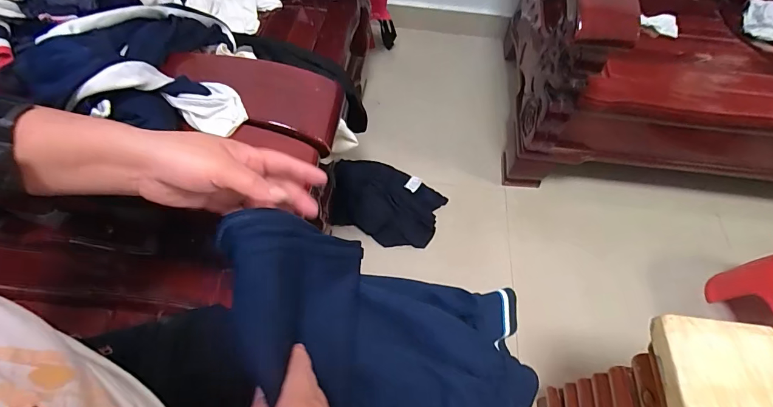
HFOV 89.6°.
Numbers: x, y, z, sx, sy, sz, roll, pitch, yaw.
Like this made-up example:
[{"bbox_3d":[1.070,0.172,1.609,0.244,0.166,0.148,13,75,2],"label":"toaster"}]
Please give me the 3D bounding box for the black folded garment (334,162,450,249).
[{"bbox_3d":[-0.006,-0.010,1.014,0.289,0.062,0.216,14,58,6],"label":"black folded garment"}]

